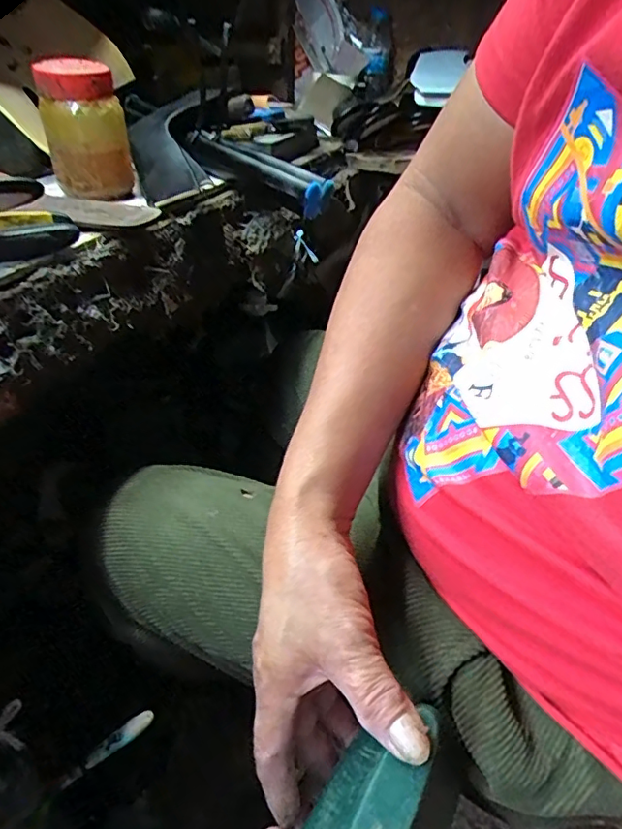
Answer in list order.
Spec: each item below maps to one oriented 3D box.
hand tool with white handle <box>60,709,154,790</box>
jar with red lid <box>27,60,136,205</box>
[{"bbox_3d":[-0.178,0.292,0.475,0.092,0.013,0.012,-37,44,-7],"label":"hand tool with white handle"},{"bbox_3d":[-0.216,-0.272,0.525,0.074,0.114,0.080,-8,39,-15],"label":"jar with red lid"}]

